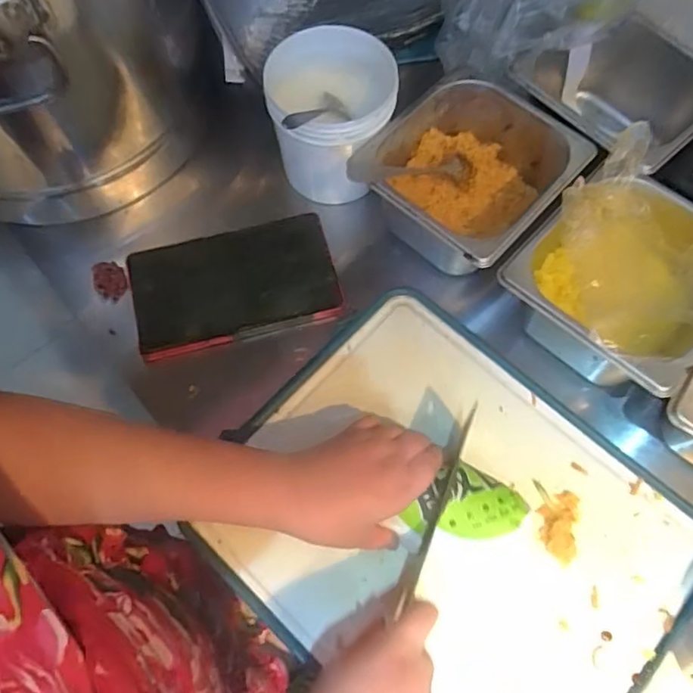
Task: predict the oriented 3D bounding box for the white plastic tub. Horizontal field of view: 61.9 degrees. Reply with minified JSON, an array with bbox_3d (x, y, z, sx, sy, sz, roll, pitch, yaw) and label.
[{"bbox_3d":[-0.023,-0.220,0.577,0.103,0.116,0.121,-13,68,-5],"label":"white plastic tub"}]

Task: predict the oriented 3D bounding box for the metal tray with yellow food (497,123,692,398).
[{"bbox_3d":[0.241,-0.053,0.510,0.171,0.112,0.162,-42,73,-15],"label":"metal tray with yellow food"}]

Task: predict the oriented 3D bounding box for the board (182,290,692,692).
[{"bbox_3d":[0.085,0.152,0.477,0.361,0.014,0.298,38,73,15],"label":"board"}]

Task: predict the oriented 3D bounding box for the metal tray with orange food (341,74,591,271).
[{"bbox_3d":[0.114,-0.158,0.554,0.164,0.091,0.173,36,72,14],"label":"metal tray with orange food"}]

